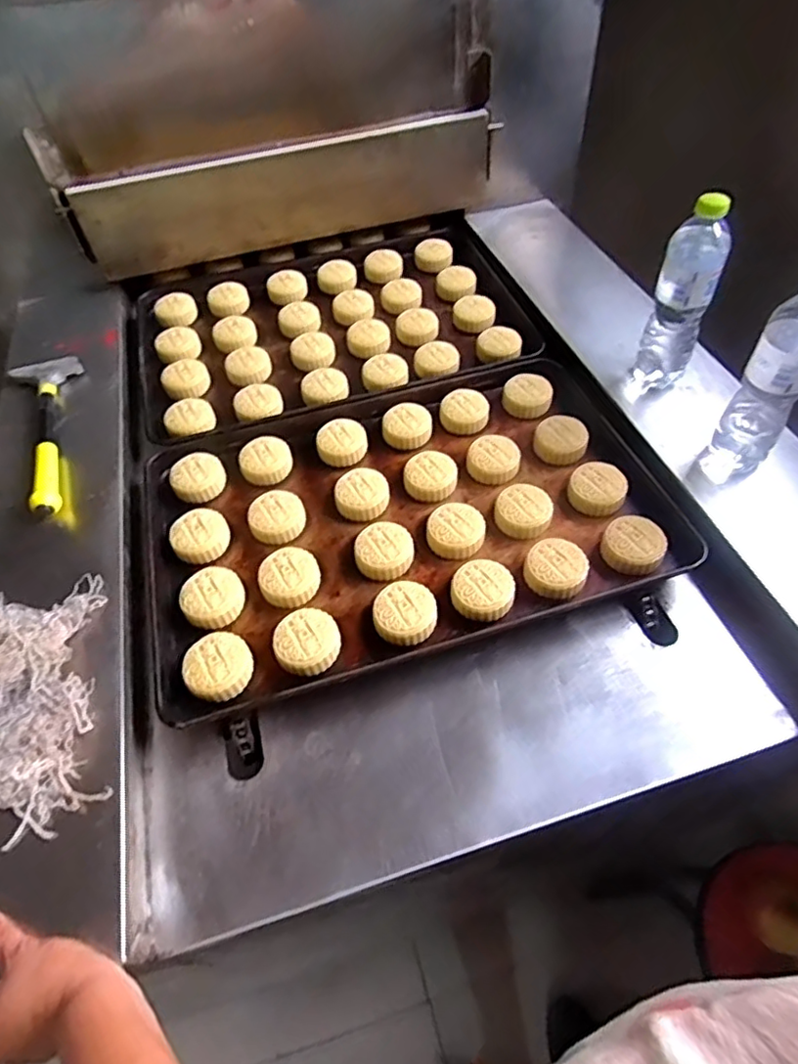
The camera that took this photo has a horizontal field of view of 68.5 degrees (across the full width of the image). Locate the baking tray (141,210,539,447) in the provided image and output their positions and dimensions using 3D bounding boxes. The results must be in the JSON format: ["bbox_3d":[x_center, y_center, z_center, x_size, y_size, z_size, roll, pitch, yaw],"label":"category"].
[{"bbox_3d":[-0.122,-0.365,0.967,0.597,0.034,0.470,-14,51,-6],"label":"baking tray"}]

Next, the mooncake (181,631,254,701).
[{"bbox_3d":[-0.184,0.136,0.597,0.062,0.026,0.065,35,62,29],"label":"mooncake"}]

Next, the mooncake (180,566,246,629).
[{"bbox_3d":[-0.205,0.071,0.646,0.062,0.024,0.065,-3,50,3],"label":"mooncake"}]

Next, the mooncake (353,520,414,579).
[{"bbox_3d":[-0.016,0.023,0.679,0.065,0.033,0.064,-3,50,3],"label":"mooncake"}]

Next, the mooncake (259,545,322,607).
[{"bbox_3d":[-0.123,0.053,0.665,0.063,0.033,0.068,-3,50,3],"label":"mooncake"}]

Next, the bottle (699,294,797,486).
[{"bbox_3d":[0.398,-0.157,0.623,0.059,0.233,0.063,-38,57,-23],"label":"bottle"}]

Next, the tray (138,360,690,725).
[{"bbox_3d":[0.000,-0.030,0.722,0.590,0.053,0.384,-16,51,-8],"label":"tray"}]

